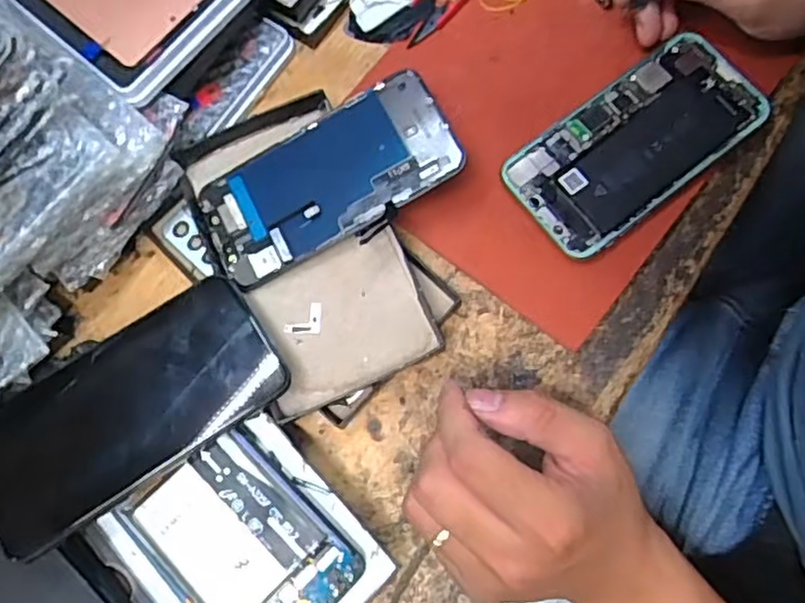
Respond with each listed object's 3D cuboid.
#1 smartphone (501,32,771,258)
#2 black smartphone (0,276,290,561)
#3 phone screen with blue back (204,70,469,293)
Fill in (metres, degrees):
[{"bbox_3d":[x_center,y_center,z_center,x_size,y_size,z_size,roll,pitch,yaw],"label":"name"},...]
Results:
[{"bbox_3d":[0.137,-0.093,0.398,0.147,0.016,0.073,-37,77,-5],"label":"smartphone"},{"bbox_3d":[-0.138,0.053,0.335,0.151,0.009,0.074,-33,77,-13],"label":"black smartphone"},{"bbox_3d":[-0.043,-0.069,0.375,0.144,0.008,0.071,-27,76,6],"label":"phone screen with blue back"}]

